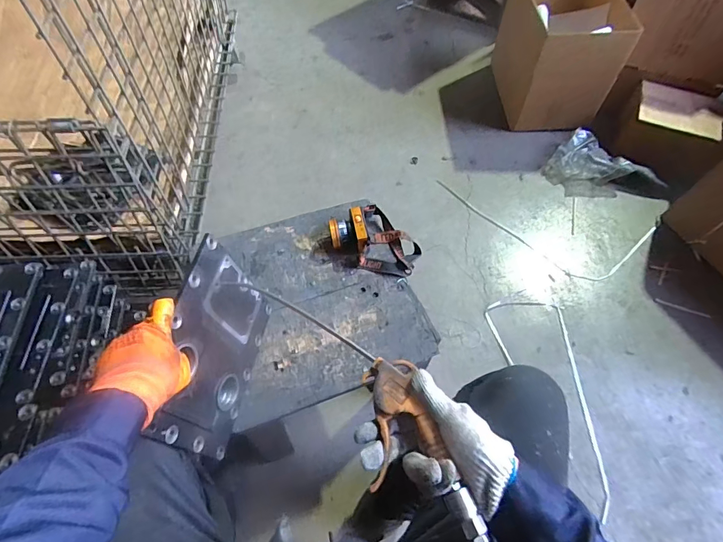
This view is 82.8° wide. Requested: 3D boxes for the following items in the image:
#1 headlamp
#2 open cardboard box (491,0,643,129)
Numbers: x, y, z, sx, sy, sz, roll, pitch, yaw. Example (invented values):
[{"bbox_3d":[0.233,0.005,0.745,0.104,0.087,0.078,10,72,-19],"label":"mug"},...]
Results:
[{"bbox_3d":[0.028,-0.058,0.767,0.163,0.063,0.126,39,66,19],"label":"headlamp"},{"bbox_3d":[0.623,-0.719,1.334,0.277,0.317,0.427,-2,61,-1],"label":"open cardboard box"}]

